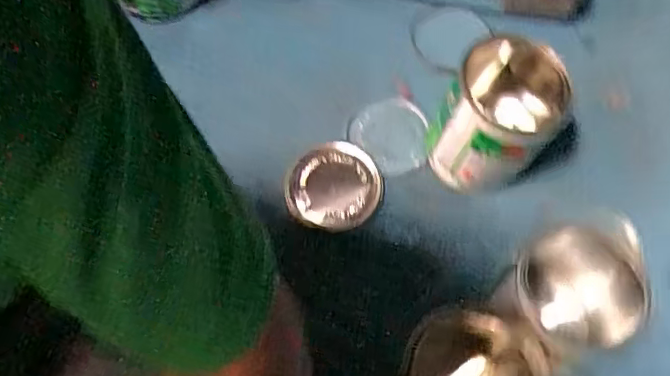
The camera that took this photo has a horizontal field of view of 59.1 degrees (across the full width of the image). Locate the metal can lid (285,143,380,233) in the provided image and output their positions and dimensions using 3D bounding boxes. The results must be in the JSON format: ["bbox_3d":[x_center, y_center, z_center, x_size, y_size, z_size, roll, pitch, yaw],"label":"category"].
[{"bbox_3d":[-0.003,-0.006,0.978,0.149,0.030,0.148,-1,76,3],"label":"metal can lid"}]

